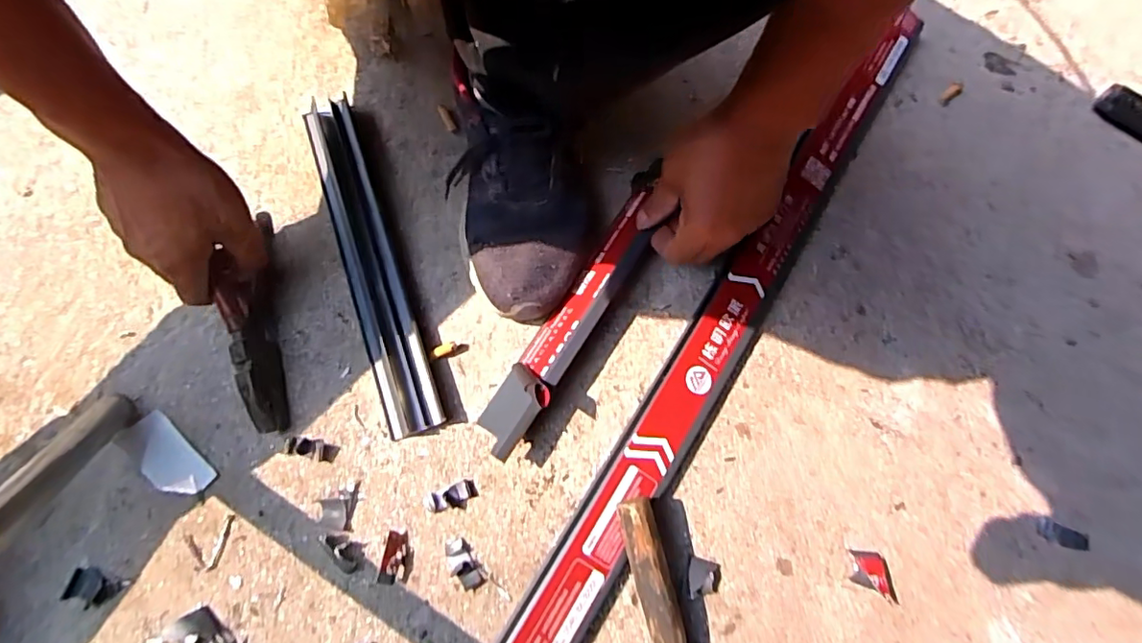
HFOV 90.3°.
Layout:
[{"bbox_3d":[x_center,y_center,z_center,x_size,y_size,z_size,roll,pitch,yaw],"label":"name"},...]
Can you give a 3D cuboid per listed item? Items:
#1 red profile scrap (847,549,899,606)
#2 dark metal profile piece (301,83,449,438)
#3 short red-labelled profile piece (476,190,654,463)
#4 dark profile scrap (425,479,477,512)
[{"bbox_3d":[0.230,0.193,0.431,0.034,0.010,0.031,12,72,2],"label":"red profile scrap"},{"bbox_3d":[-0.179,-0.058,0.498,0.044,0.016,0.324,-19,74,-8],"label":"dark metal profile piece"},{"bbox_3d":[0.001,-0.004,0.466,0.041,0.042,0.241,31,75,8],"label":"short red-labelled profile piece"},{"bbox_3d":[-0.094,0.137,0.441,0.040,0.006,0.018,-19,74,-8],"label":"dark profile scrap"}]

